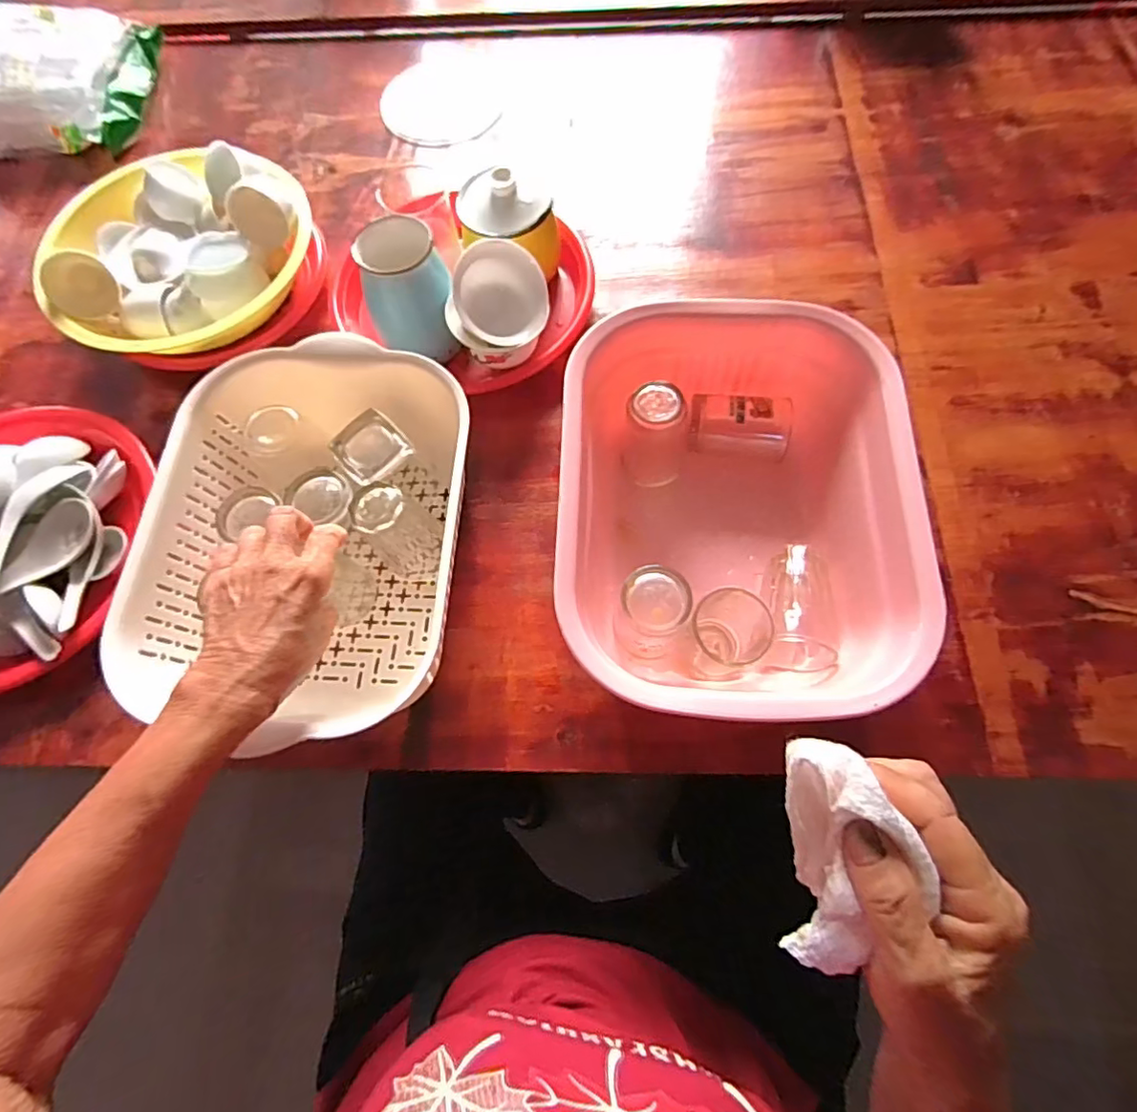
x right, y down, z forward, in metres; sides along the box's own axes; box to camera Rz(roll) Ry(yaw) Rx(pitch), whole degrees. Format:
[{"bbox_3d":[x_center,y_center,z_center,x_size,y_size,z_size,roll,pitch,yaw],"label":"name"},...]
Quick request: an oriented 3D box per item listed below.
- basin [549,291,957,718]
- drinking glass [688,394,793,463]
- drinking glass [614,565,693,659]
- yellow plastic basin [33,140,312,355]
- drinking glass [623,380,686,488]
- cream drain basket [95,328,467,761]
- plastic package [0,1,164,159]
[{"bbox_3d":[0.115,-0.034,0.440,0.231,0.114,0.293,2,69,3],"label":"basin"},{"bbox_3d":[0.144,-0.109,0.500,0.082,0.053,0.048,1,69,2],"label":"drinking glass"},{"bbox_3d":[0.060,0.043,0.429,0.047,0.079,0.048,36,74,14],"label":"drinking glass"},{"bbox_3d":[-0.385,-0.301,0.573,0.232,0.080,0.246,30,83,7],"label":"yellow plastic basin"},{"bbox_3d":[0.072,-0.097,0.487,0.050,0.089,0.045,14,70,7],"label":"drinking glass"},{"bbox_3d":[-0.188,-0.009,0.455,0.221,0.106,0.301,3,69,3],"label":"cream drain basket"},{"bbox_3d":[-0.640,-0.587,0.702,0.226,0.067,0.201,-2,69,1],"label":"plastic package"}]

